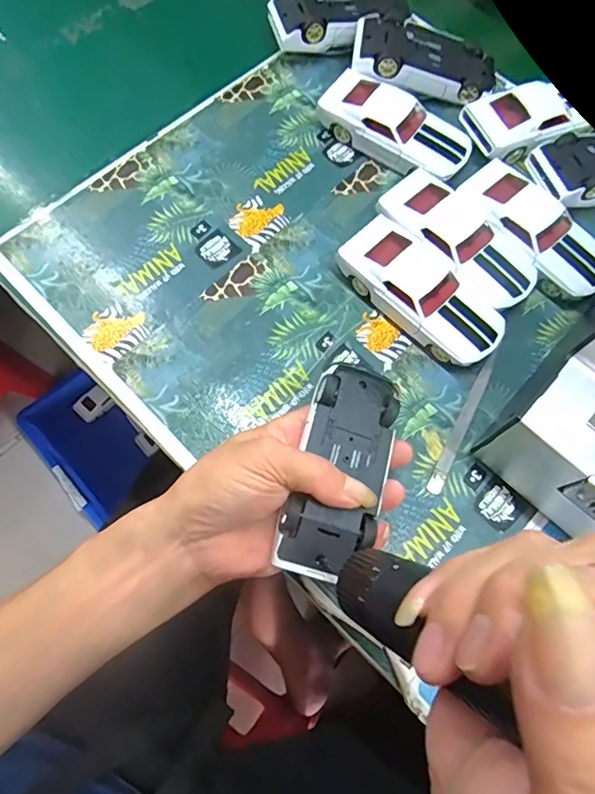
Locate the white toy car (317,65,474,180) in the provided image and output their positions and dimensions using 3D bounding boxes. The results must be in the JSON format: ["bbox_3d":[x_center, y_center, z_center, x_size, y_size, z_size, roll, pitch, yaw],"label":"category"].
[{"bbox_3d":[0.080,-0.219,0.420,0.123,0.034,0.052,35,74,11],"label":"white toy car"}]

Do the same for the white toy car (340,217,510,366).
[{"bbox_3d":[0.090,-0.075,0.374,0.054,0.034,0.126,-43,77,-13],"label":"white toy car"}]

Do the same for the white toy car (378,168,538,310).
[{"bbox_3d":[0.122,-0.118,0.389,0.125,0.033,0.054,42,76,12],"label":"white toy car"}]

